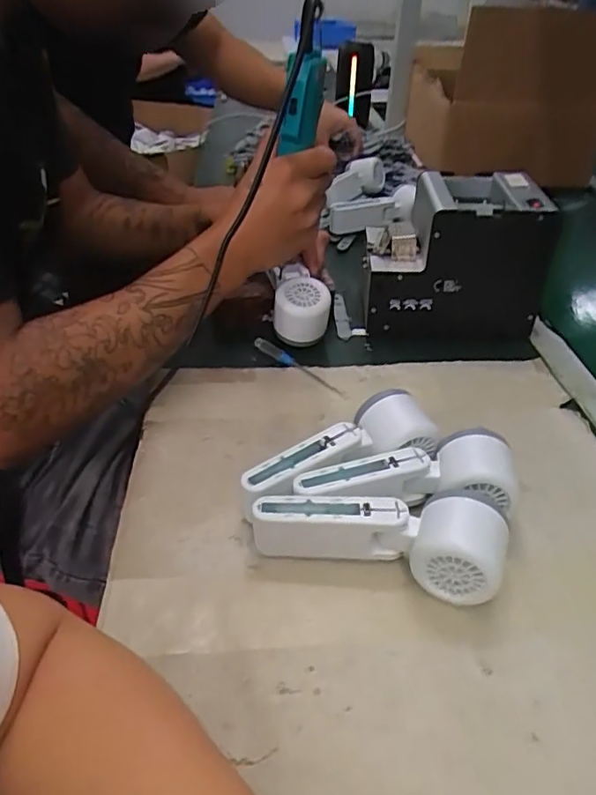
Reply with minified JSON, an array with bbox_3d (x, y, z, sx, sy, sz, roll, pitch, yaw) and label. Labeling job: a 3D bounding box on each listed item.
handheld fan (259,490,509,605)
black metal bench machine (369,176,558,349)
[{"bbox_3d":[0.050,0.092,0.386,0.165,0.056,0.060,6,37,5],"label":"handheld fan"},{"bbox_3d":[0.165,-0.155,0.638,0.175,0.152,0.143,1,37,-1],"label":"black metal bench machine"}]

